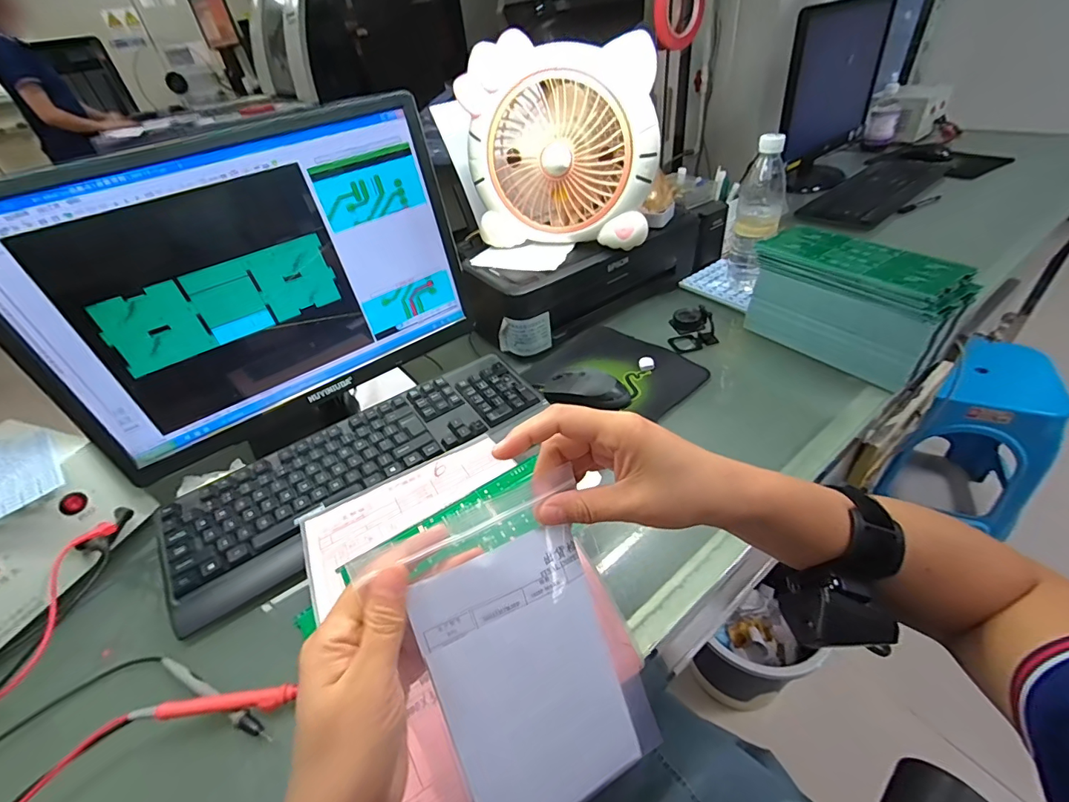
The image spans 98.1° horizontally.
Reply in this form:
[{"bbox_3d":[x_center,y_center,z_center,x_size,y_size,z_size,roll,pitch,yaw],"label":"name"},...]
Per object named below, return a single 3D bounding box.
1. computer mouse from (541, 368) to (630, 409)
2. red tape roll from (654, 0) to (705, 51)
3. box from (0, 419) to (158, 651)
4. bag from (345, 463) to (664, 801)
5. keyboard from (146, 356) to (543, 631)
[{"bbox_3d":[0.068,-0.014,0.611,0.111,0.033,0.054,7,42,17],"label":"computer mouse"},{"bbox_3d":[0.253,-0.669,0.789,0.134,0.118,0.019,-18,35,-37],"label":"red tape roll"},{"bbox_3d":[-0.542,0.133,0.457,0.167,0.109,0.198,8,42,18],"label":"box"},{"bbox_3d":[-0.007,0.155,0.276,0.132,0.193,0.011,-21,6,-21],"label":"bag"},{"bbox_3d":[-0.189,0.072,0.544,0.436,0.037,0.156,-28,44,-23],"label":"keyboard"}]

